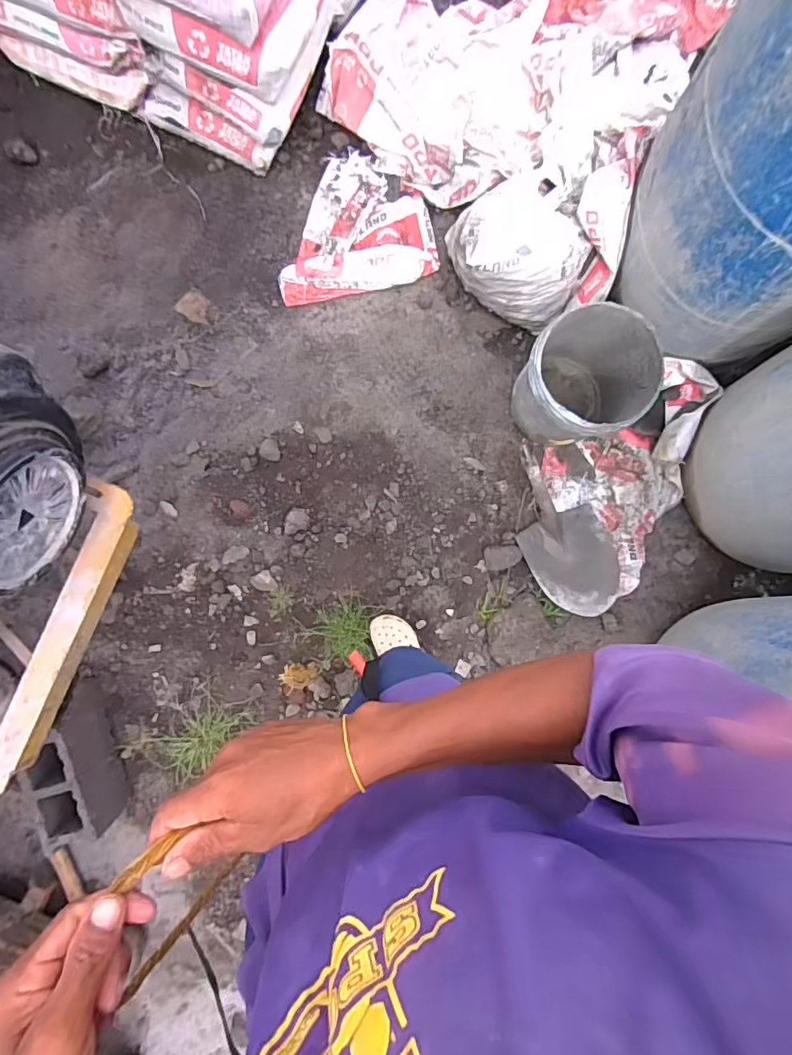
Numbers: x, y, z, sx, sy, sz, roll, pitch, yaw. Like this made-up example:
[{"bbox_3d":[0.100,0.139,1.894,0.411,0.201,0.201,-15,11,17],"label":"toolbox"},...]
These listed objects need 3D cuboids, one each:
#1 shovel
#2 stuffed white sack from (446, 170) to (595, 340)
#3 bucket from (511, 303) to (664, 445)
[{"bbox_3d":[0.449,0.007,1.415,0.228,0.088,0.475,-26,86,-4],"label":"shovel"},{"bbox_3d":[0.312,-0.704,1.356,0.356,0.291,0.221,17,85,0],"label":"stuffed white sack"},{"bbox_3d":[0.460,-0.358,1.334,0.282,0.312,0.284,0,85,-1],"label":"bucket"}]

